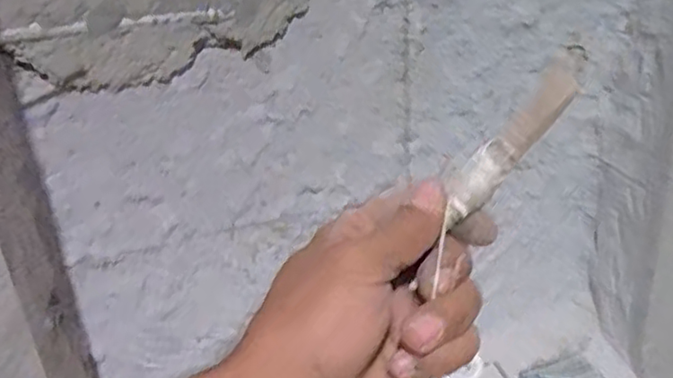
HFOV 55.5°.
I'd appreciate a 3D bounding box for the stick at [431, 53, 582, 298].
[{"bbox_3d":[0.077,-0.021,0.277,0.013,0.077,0.012,30,20,-16],"label":"stick"}]

